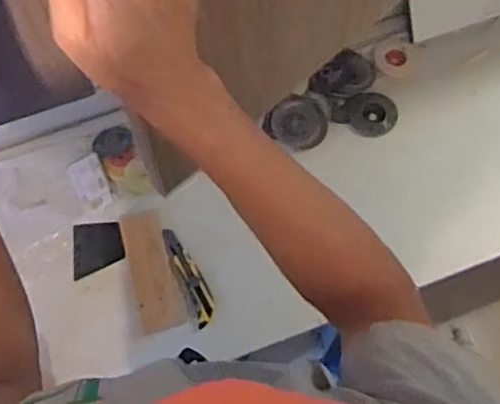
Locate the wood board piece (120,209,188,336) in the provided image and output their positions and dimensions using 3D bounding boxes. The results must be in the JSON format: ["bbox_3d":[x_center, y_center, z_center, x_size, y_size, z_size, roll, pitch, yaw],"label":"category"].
[{"bbox_3d":[-0.183,0.126,1.175,0.080,0.012,0.227,-16,68,-6],"label":"wood board piece"}]

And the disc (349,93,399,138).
[{"bbox_3d":[0.257,-0.180,1.315,0.092,0.008,0.093,-2,79,9],"label":"disc"}]

